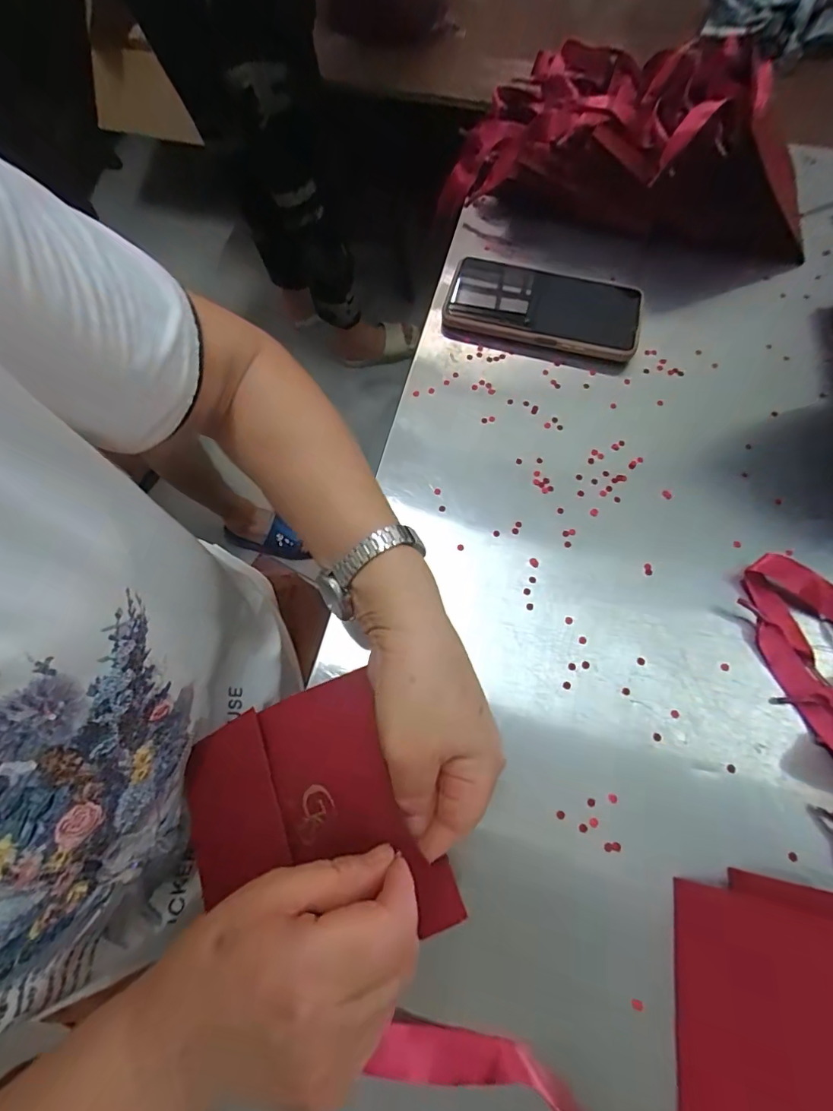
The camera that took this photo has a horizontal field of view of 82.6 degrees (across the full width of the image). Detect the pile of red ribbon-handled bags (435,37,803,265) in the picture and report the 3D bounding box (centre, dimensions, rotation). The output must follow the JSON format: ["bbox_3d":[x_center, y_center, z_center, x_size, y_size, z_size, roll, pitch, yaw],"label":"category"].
[{"bbox_3d":[0.189,-0.375,0.442,0.323,0.110,0.159,21,71,7],"label":"pile of red ribbon-handled bags"}]

